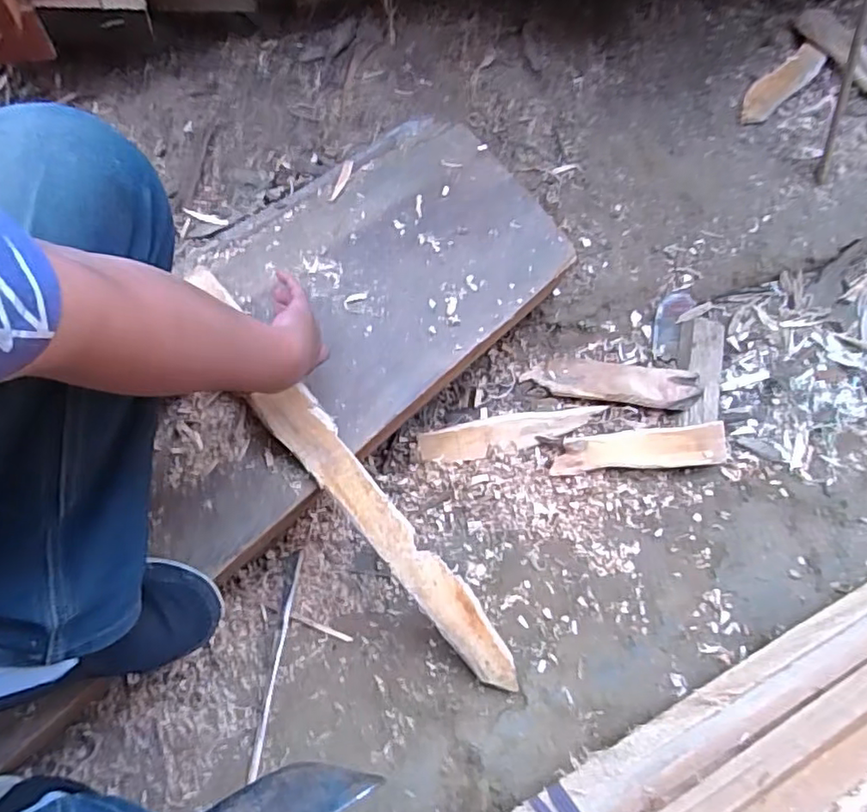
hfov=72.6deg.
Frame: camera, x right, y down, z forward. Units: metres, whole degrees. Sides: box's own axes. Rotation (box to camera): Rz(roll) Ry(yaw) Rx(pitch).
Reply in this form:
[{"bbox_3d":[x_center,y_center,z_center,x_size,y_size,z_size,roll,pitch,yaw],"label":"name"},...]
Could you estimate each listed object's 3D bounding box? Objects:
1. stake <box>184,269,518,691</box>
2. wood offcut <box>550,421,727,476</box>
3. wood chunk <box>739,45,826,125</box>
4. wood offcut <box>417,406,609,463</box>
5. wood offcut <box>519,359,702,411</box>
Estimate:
[{"bbox_3d":[-0.079,0.106,0.658,0.054,0.015,0.570,-38,102,-9],"label":"stake"},{"bbox_3d":[0.300,0.064,0.863,0.248,0.030,0.060,-4,77,-3],"label":"wood offcut"},{"bbox_3d":[0.580,-0.539,0.987,0.219,0.024,0.052,-41,81,-10],"label":"wood chunk"},{"bbox_3d":[0.115,0.040,0.863,0.272,0.018,0.049,-11,78,-4],"label":"wood offcut"},{"bbox_3d":[0.266,-0.037,0.880,0.254,0.017,0.062,6,77,0],"label":"wood offcut"}]

